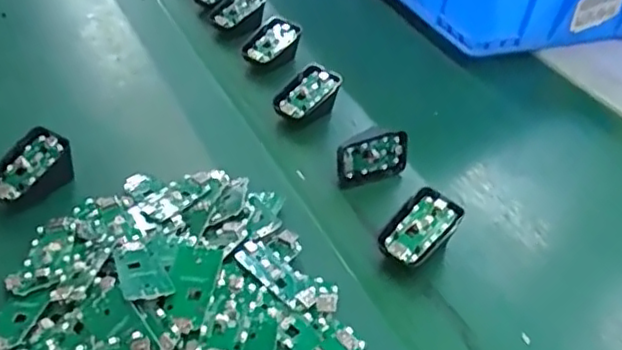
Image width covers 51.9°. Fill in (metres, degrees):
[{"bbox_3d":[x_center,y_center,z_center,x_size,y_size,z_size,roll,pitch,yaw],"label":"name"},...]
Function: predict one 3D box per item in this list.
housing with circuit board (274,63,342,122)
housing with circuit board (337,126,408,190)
[{"bbox_3d":[-0.006,-0.077,0.653,0.070,0.048,0.045,-21,48,-30],"label":"housing with circuit board"},{"bbox_3d":[0.056,-0.015,0.583,0.073,0.051,0.020,-14,44,-23],"label":"housing with circuit board"}]

